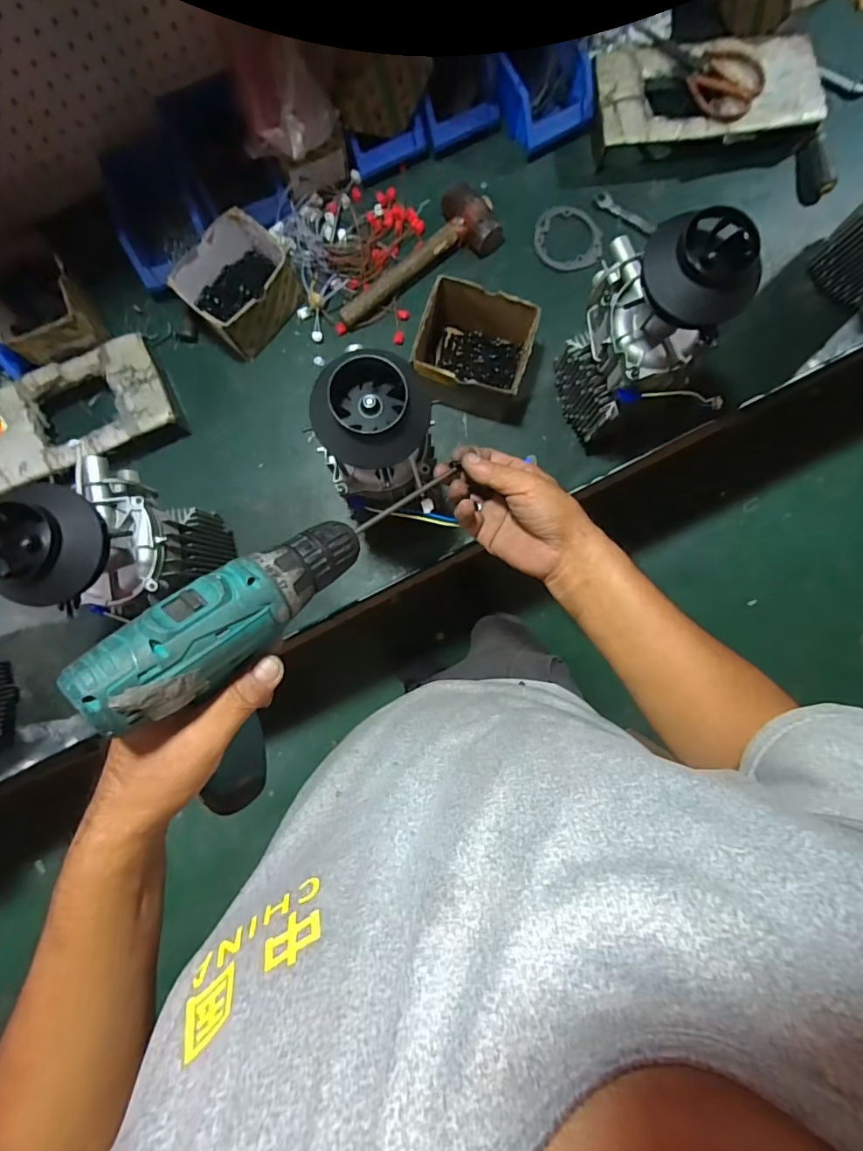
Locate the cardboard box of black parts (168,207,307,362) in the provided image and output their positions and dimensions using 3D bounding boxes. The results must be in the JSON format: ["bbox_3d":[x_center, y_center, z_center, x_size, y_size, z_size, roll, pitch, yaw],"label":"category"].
[{"bbox_3d":[-0.274,-0.419,0.707,0.117,0.087,0.150,39,87,2],"label":"cardboard box of black parts"}]

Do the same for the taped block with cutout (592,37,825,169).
[{"bbox_3d":[0.424,-0.736,0.753,0.343,0.060,0.165,-3,86,0],"label":"taped block with cutout"}]

